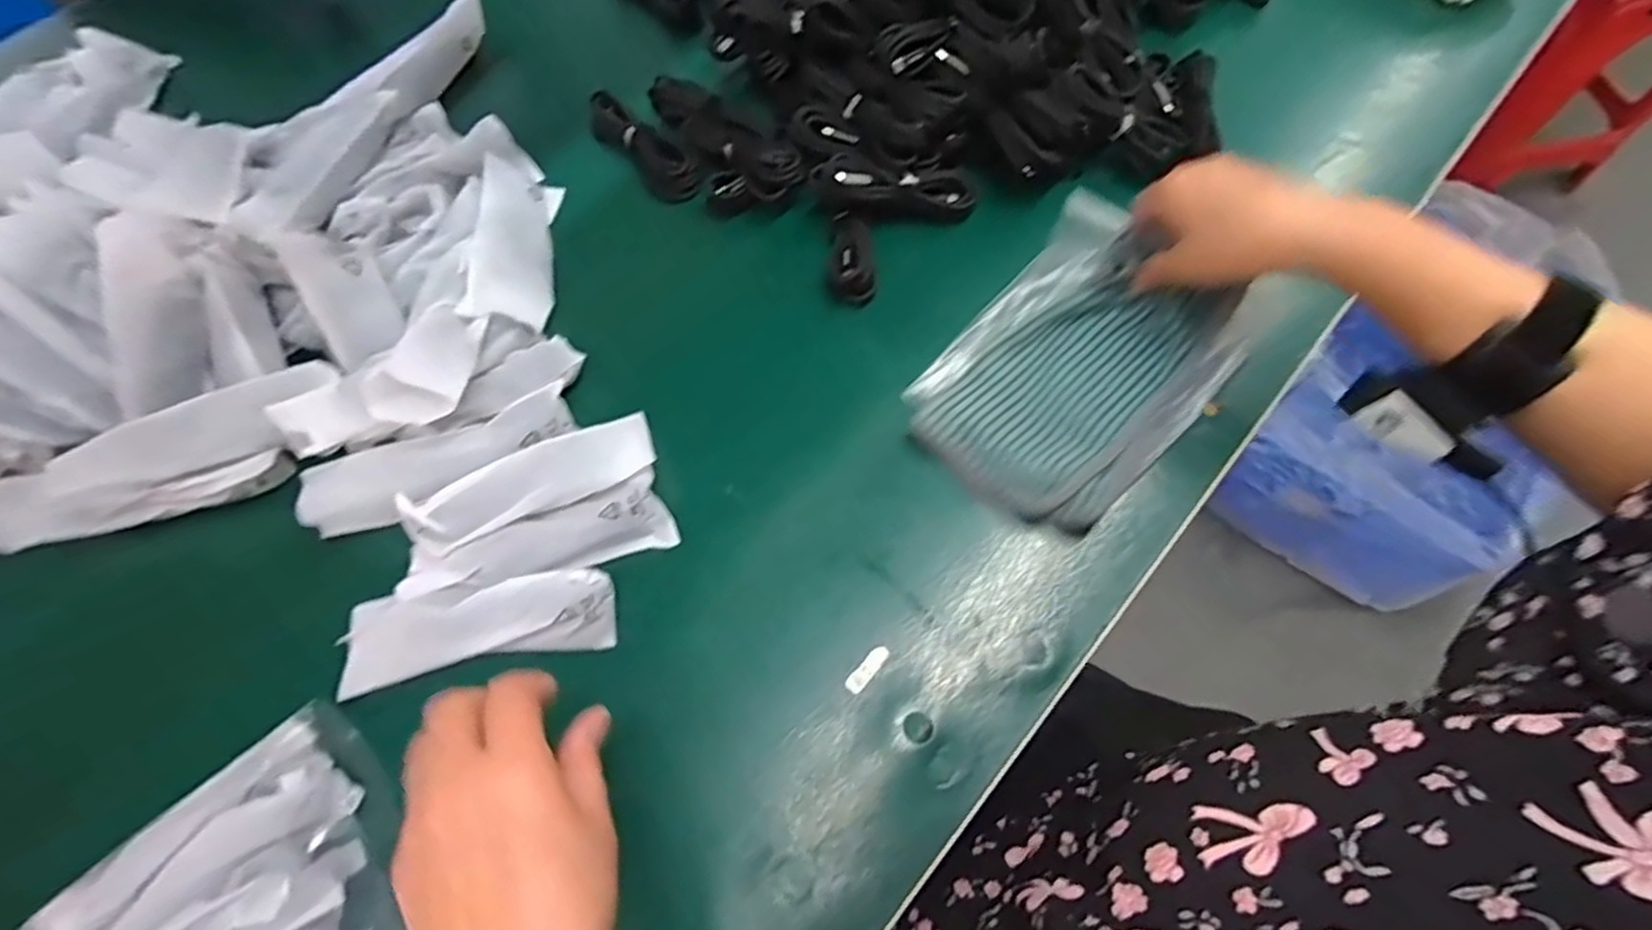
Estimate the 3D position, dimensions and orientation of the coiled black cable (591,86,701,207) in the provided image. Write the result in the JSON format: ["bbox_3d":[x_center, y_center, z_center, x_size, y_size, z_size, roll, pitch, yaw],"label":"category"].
[{"bbox_3d":[-0.140,-0.241,0.546,0.032,0.026,0.111,-41,71,-15],"label":"coiled black cable"}]

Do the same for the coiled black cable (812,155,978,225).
[{"bbox_3d":[0.048,-0.190,0.502,0.111,0.027,0.033,6,65,-9],"label":"coiled black cable"}]

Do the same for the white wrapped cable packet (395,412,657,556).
[{"bbox_3d":[-0.174,0.009,0.420,0.146,0.010,0.041,-22,67,-8],"label":"white wrapped cable packet"}]

